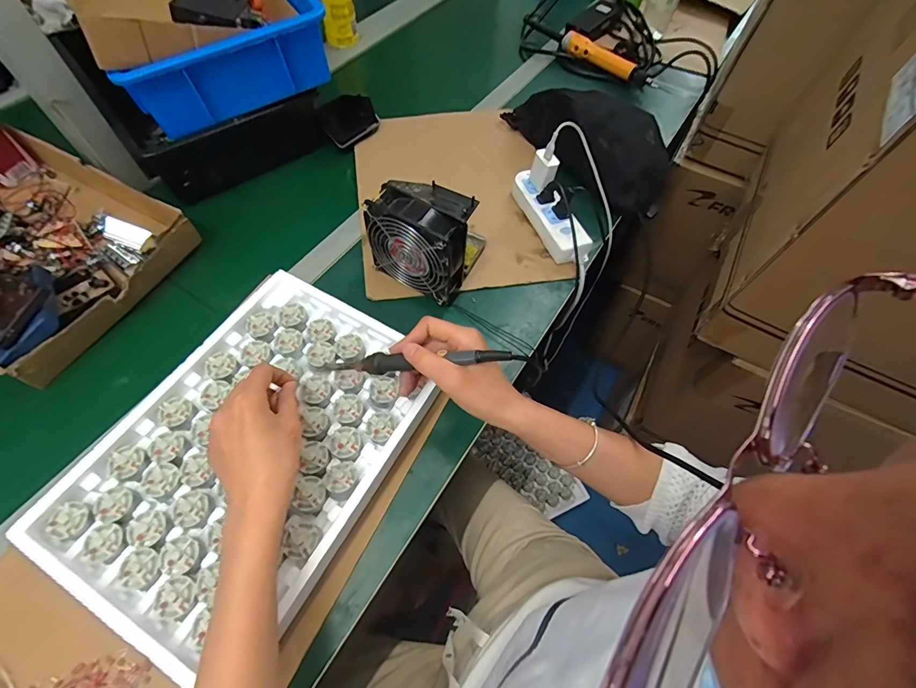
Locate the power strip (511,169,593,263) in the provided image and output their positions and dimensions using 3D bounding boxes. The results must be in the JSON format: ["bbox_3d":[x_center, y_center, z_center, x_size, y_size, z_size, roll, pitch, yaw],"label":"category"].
[{"bbox_3d":[0.138,-0.190,0.618,0.056,0.035,0.176,-22,64,-13],"label":"power strip"}]

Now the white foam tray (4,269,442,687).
[{"bbox_3d":[-0.200,0.098,0.421,0.250,0.033,0.338,27,64,13],"label":"white foam tray"}]

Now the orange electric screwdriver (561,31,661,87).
[{"bbox_3d":[0.302,-0.570,0.832,0.207,0.044,0.035,34,65,16],"label":"orange electric screwdriver"}]

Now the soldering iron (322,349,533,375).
[{"bbox_3d":[-0.037,0.018,0.397,0.203,0.023,0.019,-4,59,19],"label":"soldering iron"}]

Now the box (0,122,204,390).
[{"bbox_3d":[-0.592,-0.147,0.556,0.424,0.061,0.270,26,63,13],"label":"box"}]

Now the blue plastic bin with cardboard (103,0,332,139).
[{"bbox_3d":[-0.386,-0.507,0.623,0.259,0.109,0.398,-26,64,-15],"label":"blue plastic bin with cardboard"}]

